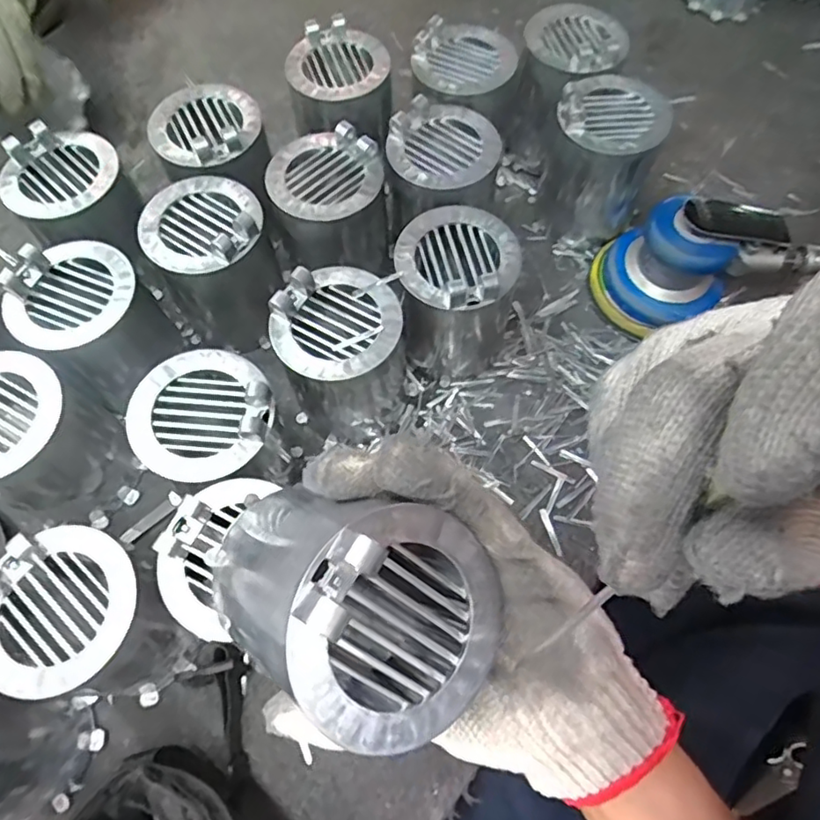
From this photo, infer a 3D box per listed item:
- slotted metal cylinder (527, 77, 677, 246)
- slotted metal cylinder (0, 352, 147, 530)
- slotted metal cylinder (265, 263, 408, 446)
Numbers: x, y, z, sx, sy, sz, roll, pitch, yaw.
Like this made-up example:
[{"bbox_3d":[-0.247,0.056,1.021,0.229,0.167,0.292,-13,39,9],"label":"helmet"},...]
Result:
[{"bbox_3d":[0.160,-0.212,0.508,0.082,0.117,0.081,0,67,1],"label":"slotted metal cylinder"},{"bbox_3d":[-0.253,0.025,0.406,0.089,0.114,0.087,26,69,11],"label":"slotted metal cylinder"},{"bbox_3d":[-0.046,-0.038,0.431,0.084,0.124,0.083,0,67,1],"label":"slotted metal cylinder"}]

